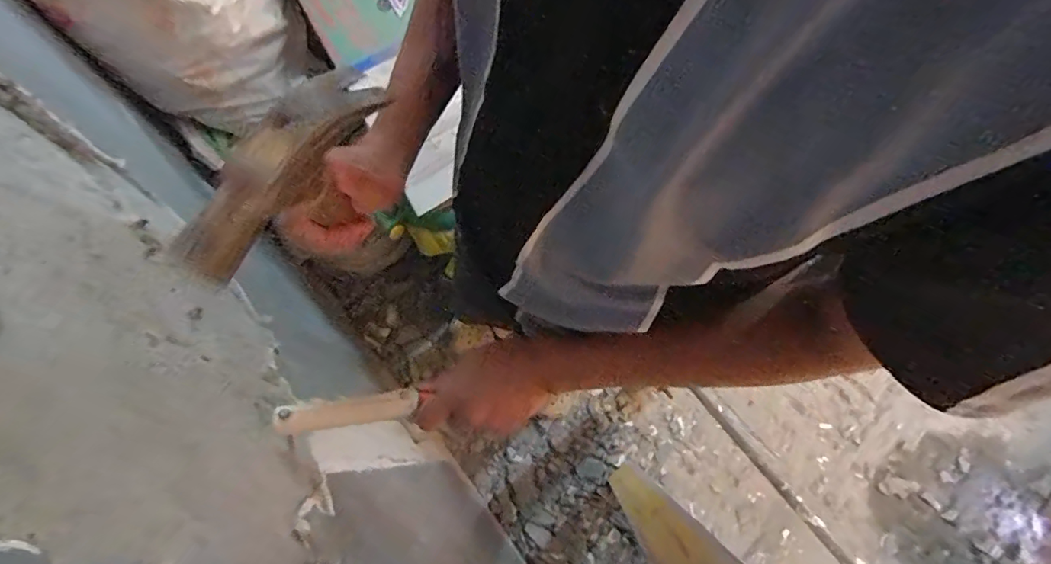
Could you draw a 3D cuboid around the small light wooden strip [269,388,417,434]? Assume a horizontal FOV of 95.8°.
[{"bbox_3d":[-0.165,0.121,0.442,0.124,0.013,0.027,-6,70,-14],"label":"small light wooden strip"}]

